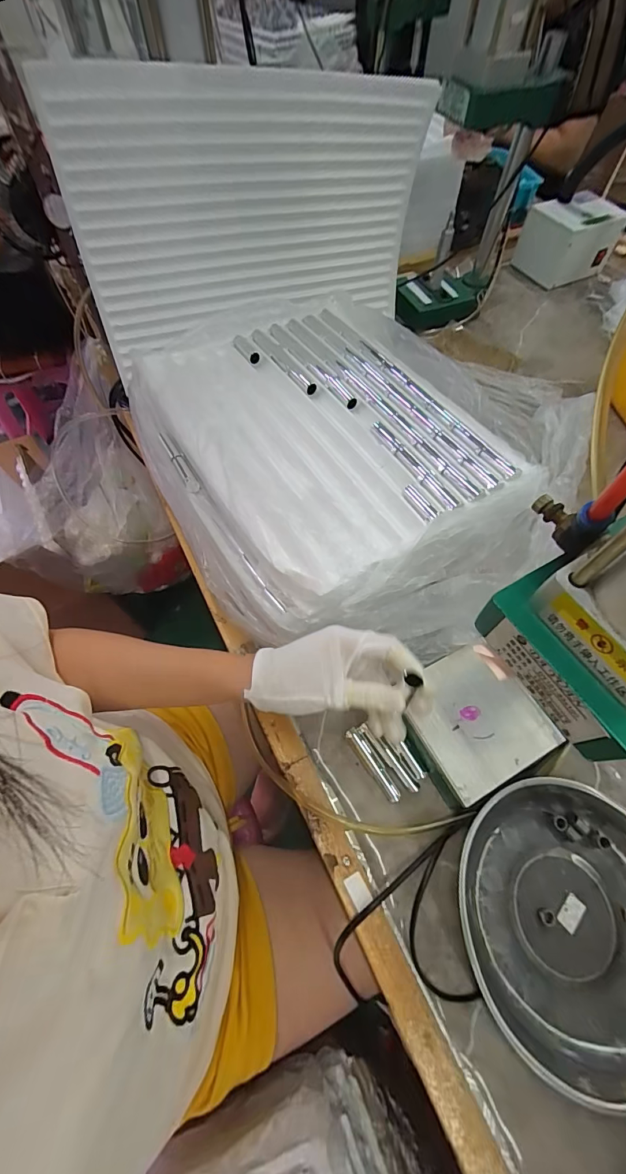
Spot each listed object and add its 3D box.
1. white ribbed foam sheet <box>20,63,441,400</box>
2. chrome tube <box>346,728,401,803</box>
[{"bbox_3d":[-0.066,-0.503,0.562,0.502,0.266,0.058,-22,62,-15],"label":"white ribbed foam sheet"},{"bbox_3d":[0.061,0.180,0.408,0.014,0.012,0.080,-32,79,-19],"label":"chrome tube"}]

